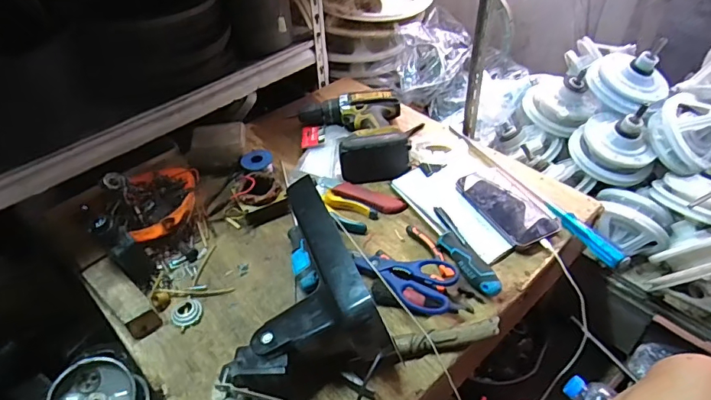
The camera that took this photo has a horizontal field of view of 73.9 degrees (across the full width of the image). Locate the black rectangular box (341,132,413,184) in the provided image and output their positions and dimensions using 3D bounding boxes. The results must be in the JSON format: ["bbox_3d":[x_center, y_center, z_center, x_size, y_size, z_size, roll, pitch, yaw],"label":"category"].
[{"bbox_3d":[0.032,-0.072,0.782,0.114,0.066,0.052,-9,44,-6],"label":"black rectangular box"}]

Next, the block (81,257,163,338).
[{"bbox_3d":[-0.310,0.125,0.625,0.131,0.039,0.039,31,53,30],"label":"block"}]

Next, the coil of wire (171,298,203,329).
[{"bbox_3d":[-0.221,0.148,0.622,0.037,0.010,0.043,3,44,6],"label":"coil of wire"}]

